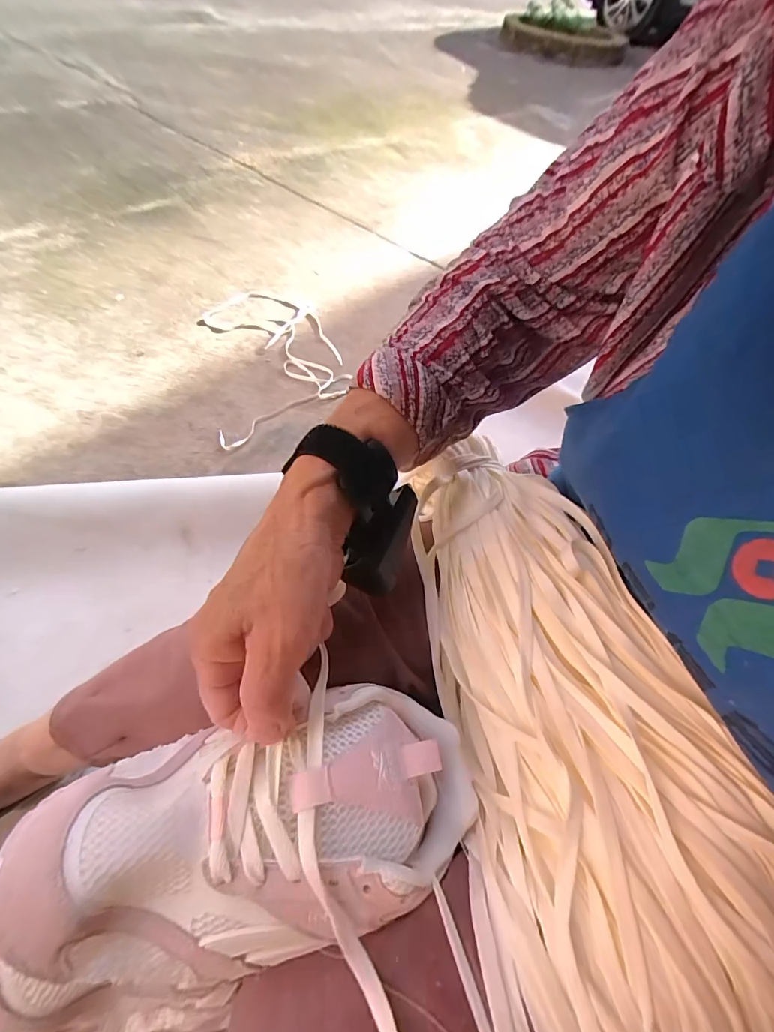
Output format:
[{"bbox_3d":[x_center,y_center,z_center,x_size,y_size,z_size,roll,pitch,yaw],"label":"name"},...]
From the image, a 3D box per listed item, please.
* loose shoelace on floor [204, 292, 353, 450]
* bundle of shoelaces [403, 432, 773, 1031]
[{"bbox_3d":[-0.265,-0.389,1.035,0.293,0.015,0.572,-11,57,-16],"label":"loose shoelace on floor"},{"bbox_3d":[0.121,0.104,0.265,0.180,0.080,0.337,-4,55,-12],"label":"bundle of shoelaces"}]

